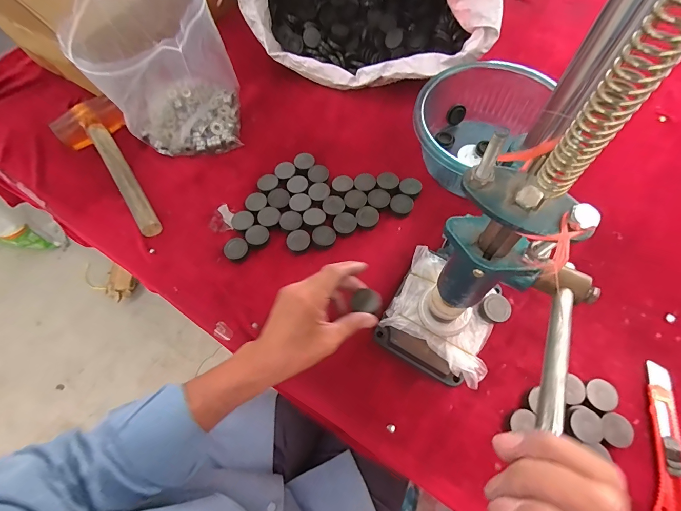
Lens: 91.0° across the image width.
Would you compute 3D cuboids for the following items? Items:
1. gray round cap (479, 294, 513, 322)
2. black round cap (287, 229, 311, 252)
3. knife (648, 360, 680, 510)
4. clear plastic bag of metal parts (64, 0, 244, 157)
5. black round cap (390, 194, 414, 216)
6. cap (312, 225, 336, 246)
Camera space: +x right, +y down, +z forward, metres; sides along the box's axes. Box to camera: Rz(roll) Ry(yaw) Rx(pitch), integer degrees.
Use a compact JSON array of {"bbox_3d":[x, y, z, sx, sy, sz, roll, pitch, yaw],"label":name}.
[{"bbox_3d":[0.181,0.063,0.392,0.035,0.008,0.031,-28,68,-10],"label":"gray round cap"},{"bbox_3d":[-0.059,-0.021,0.473,0.031,0.004,0.031,0,81,3],"label":"black round cap"},{"bbox_3d":[0.348,0.197,0.354,0.031,0.011,0.156,15,67,9],"label":"knife"},{"bbox_3d":[-0.259,-0.271,0.500,0.178,0.182,0.171,-5,66,0],"label":"clear plastic bag of metal parts"},{"bbox_3d":[0.089,-0.074,0.486,0.032,0.005,0.031,-1,66,2],"label":"black round cap"},{"bbox_3d":[-0.023,-0.028,0.471,0.032,0.004,0.030,1,80,-3],"label":"cap"}]

